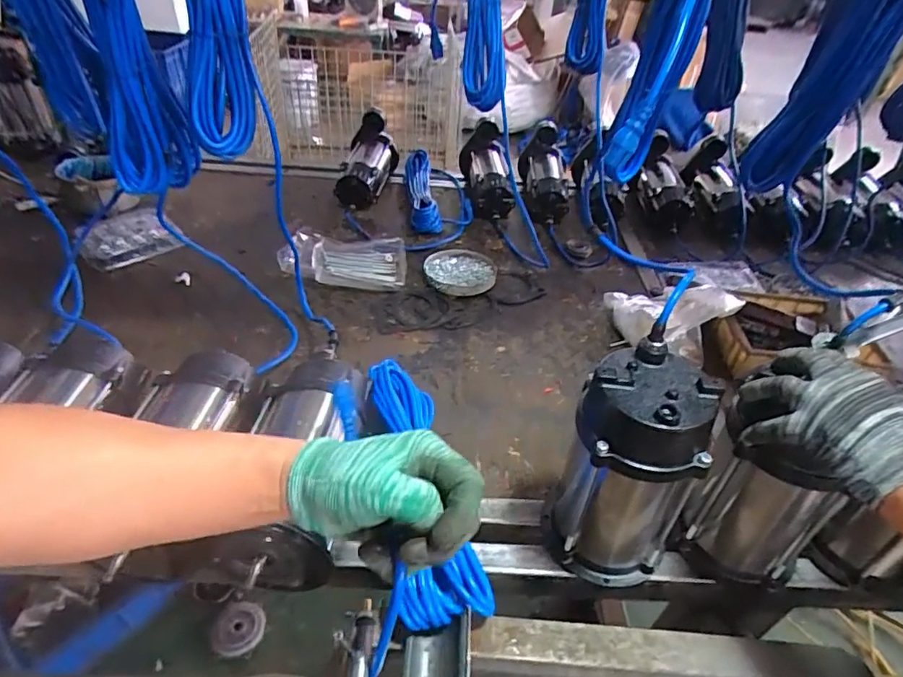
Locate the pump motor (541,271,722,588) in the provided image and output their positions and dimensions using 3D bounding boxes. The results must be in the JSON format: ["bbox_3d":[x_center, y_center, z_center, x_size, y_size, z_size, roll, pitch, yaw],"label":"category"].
[{"bbox_3d":[0.181,0.145,0.566,0.133,0.263,0.108,23,43,20],"label":"pump motor"}]

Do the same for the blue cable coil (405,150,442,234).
[{"bbox_3d":[-0.073,-0.368,1.288,0.069,0.063,0.313,-3,41,-9],"label":"blue cable coil"}]

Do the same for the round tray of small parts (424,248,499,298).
[{"bbox_3d":[0.017,-0.134,1.060,0.138,0.017,0.157,11,41,7],"label":"round tray of small parts"}]

